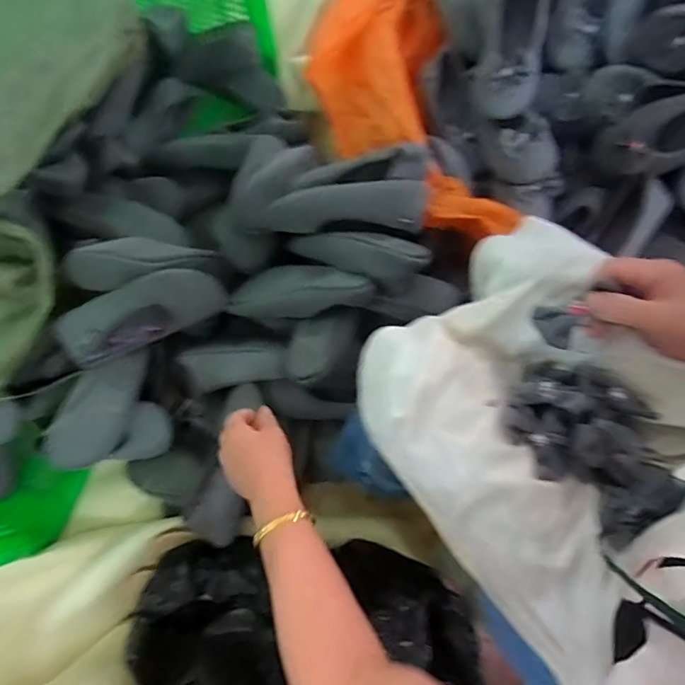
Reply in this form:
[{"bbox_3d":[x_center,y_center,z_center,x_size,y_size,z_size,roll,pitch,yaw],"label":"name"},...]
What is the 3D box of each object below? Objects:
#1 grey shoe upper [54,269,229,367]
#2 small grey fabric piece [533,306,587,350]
[{"bbox_3d":[-0.295,-0.036,0.709,0.243,0.113,0.039,-23,51,-7],"label":"grey shoe upper"},{"bbox_3d":[0.180,-0.016,0.405,0.039,0.017,0.026,38,82,7],"label":"small grey fabric piece"}]

